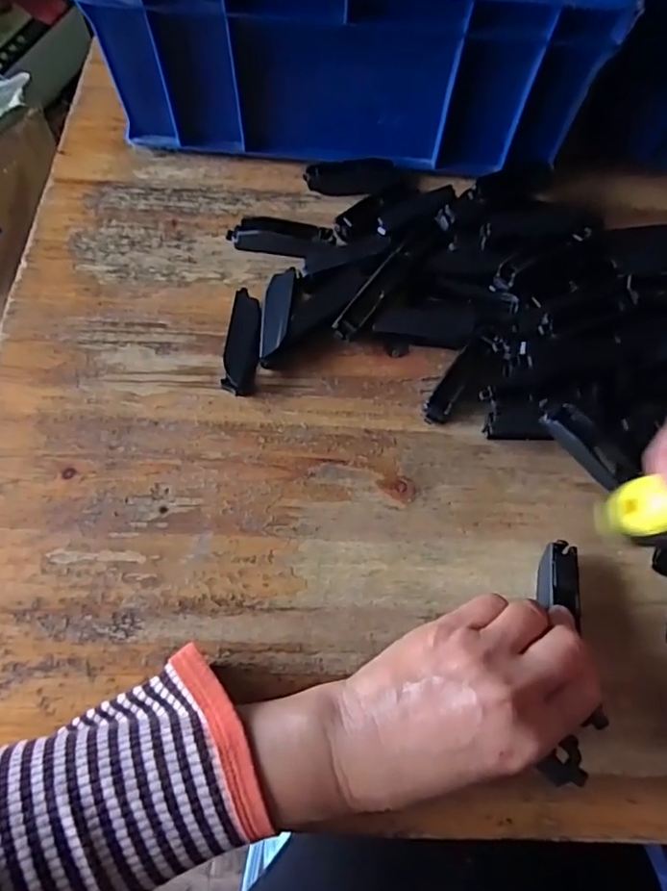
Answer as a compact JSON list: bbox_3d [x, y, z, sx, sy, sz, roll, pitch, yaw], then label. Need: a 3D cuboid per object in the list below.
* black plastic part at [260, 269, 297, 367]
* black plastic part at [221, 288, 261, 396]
[{"bbox_3d":[-0.036,-0.083,0.365,0.019,0.018,0.068,6,66,1],"label":"black plastic part"},{"bbox_3d":[-0.056,-0.064,0.356,0.020,0.018,0.072,5,66,1],"label":"black plastic part"}]

